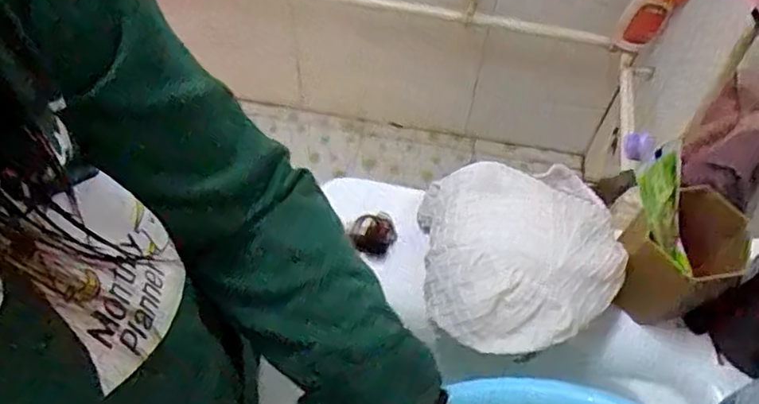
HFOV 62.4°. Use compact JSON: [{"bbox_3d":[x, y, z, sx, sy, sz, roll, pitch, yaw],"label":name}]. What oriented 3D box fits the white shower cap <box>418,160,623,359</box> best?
[{"bbox_3d":[0.108,0.039,0.477,0.144,0.064,0.152,3,58,0],"label":"white shower cap"}]

